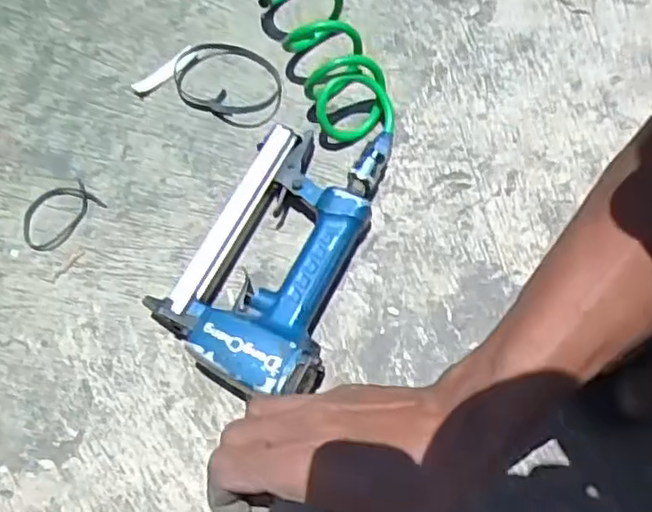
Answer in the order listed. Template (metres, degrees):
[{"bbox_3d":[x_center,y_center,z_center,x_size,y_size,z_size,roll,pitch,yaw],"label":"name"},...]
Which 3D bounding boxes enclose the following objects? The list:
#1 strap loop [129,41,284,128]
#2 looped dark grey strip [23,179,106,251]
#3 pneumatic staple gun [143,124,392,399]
[{"bbox_3d":[-0.098,-0.159,0.607,0.123,0.016,0.077,23,74,12],"label":"strap loop"},{"bbox_3d":[-0.226,-0.036,0.577,0.067,0.006,0.045,-43,73,-10],"label":"looped dark grey strip"},{"bbox_3d":[-0.043,-0.007,0.540,0.137,0.043,0.225,18,73,11],"label":"pneumatic staple gun"}]

